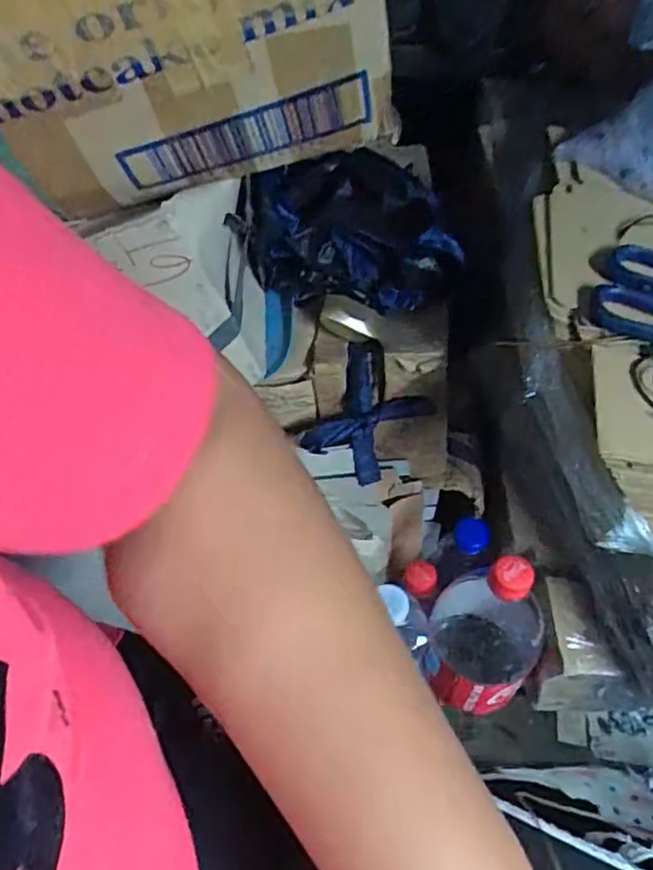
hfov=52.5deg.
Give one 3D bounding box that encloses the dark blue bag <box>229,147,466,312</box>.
[{"bbox_3d":[0.019,-0.161,0.533,0.165,0.115,0.077,-2,51,-1],"label":"dark blue bag"}]

